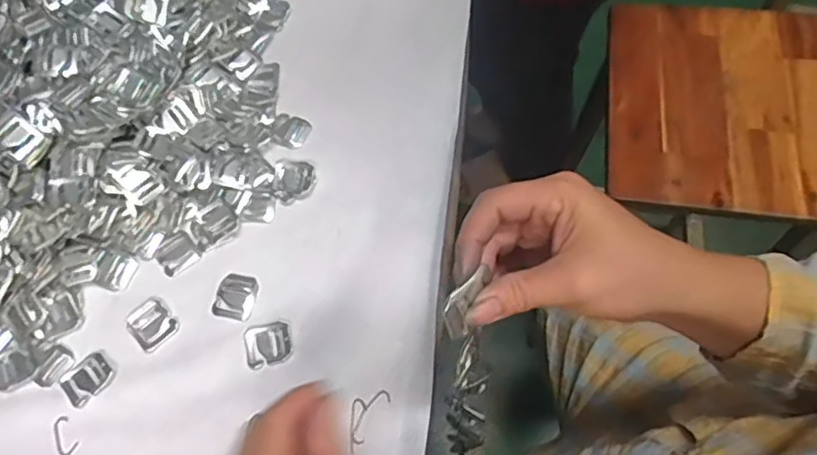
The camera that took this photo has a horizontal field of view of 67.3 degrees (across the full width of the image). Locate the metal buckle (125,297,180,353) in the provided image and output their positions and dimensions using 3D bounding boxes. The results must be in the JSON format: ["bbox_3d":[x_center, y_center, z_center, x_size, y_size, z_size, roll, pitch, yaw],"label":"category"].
[{"bbox_3d":[-0.201,0.075,0.480,0.032,0.004,0.038,-42,70,-16],"label":"metal buckle"}]

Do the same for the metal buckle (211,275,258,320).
[{"bbox_3d":[-0.138,0.054,0.488,0.032,0.004,0.037,10,66,7],"label":"metal buckle"}]

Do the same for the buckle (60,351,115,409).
[{"bbox_3d":[-0.242,0.113,0.462,0.036,0.004,0.029,-40,70,-15],"label":"buckle"}]

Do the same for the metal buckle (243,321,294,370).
[{"bbox_3d":[-0.107,0.089,0.470,0.035,0.005,0.033,-14,65,-4],"label":"metal buckle"}]

